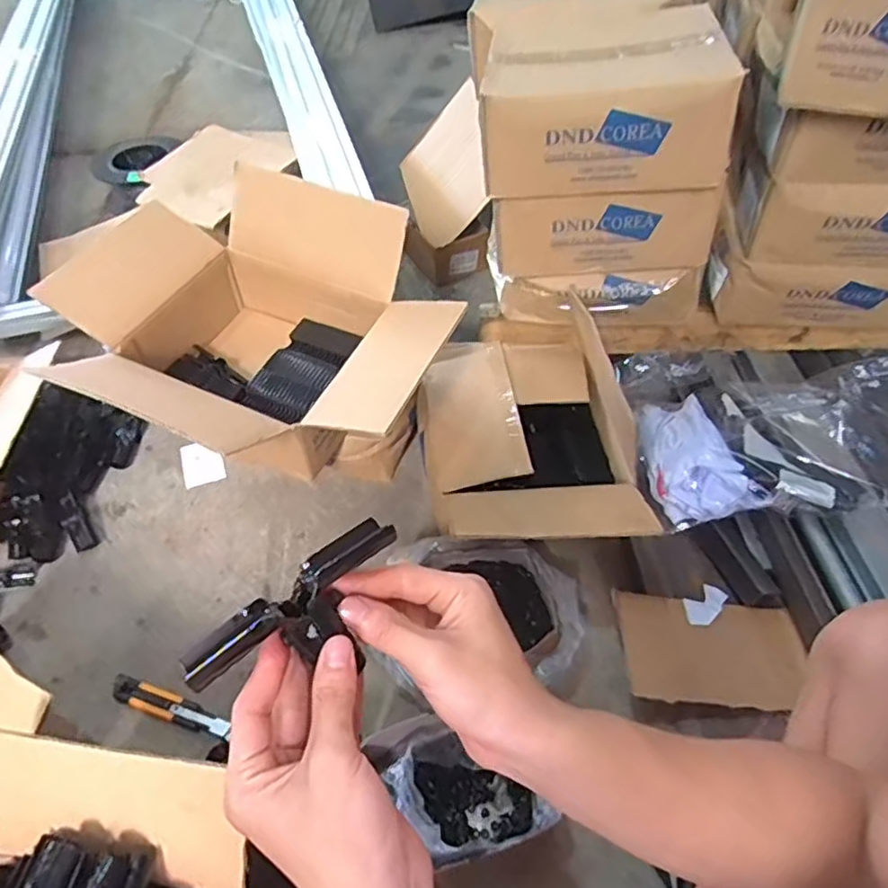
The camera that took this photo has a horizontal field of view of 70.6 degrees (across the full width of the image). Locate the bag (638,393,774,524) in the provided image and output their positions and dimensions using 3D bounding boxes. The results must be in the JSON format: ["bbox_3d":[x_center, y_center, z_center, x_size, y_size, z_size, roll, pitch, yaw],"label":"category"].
[{"bbox_3d":[0.371,0.029,0.976,0.115,0.119,0.231,-22,54,-16],"label":"bag"}]

